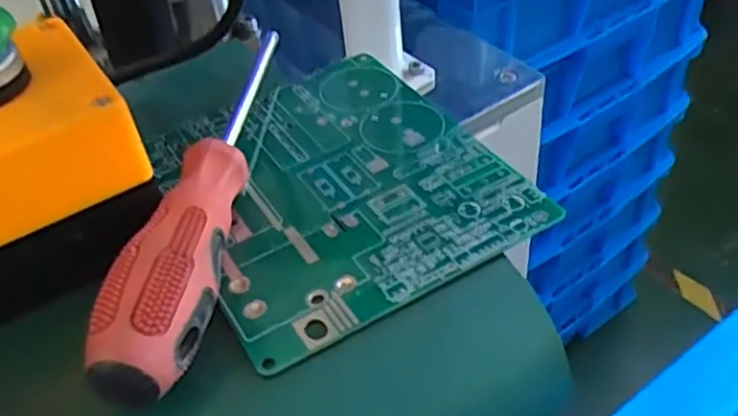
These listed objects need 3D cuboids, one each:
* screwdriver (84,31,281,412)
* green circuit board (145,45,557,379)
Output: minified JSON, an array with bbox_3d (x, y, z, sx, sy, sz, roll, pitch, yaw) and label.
[{"bbox_3d":[-0.057,-0.017,0.273,0.027,0.026,0.188,1,44,7],"label":"screwdriver"},{"bbox_3d":[-0.016,-0.011,0.293,0.119,0.006,0.140,-26,47,-19],"label":"green circuit board"}]

